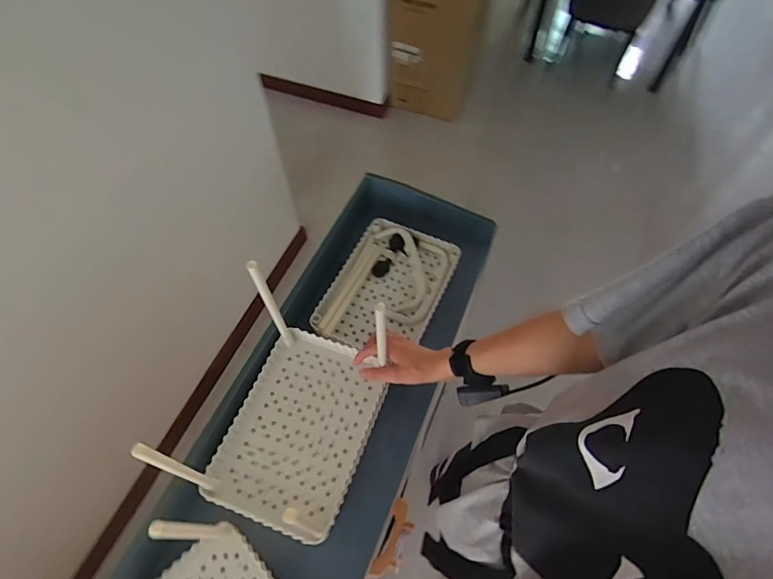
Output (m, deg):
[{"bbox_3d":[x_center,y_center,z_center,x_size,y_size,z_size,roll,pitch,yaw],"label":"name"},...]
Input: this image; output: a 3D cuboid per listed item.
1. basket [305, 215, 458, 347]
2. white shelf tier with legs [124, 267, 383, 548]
[{"bbox_3d":[0.005,-0.004,0.854,0.198,0.039,0.278,22,62,13],"label":"basket"},{"bbox_3d":[-0.137,0.168,0.610,0.208,0.242,0.285,18,62,11],"label":"white shelf tier with legs"}]

